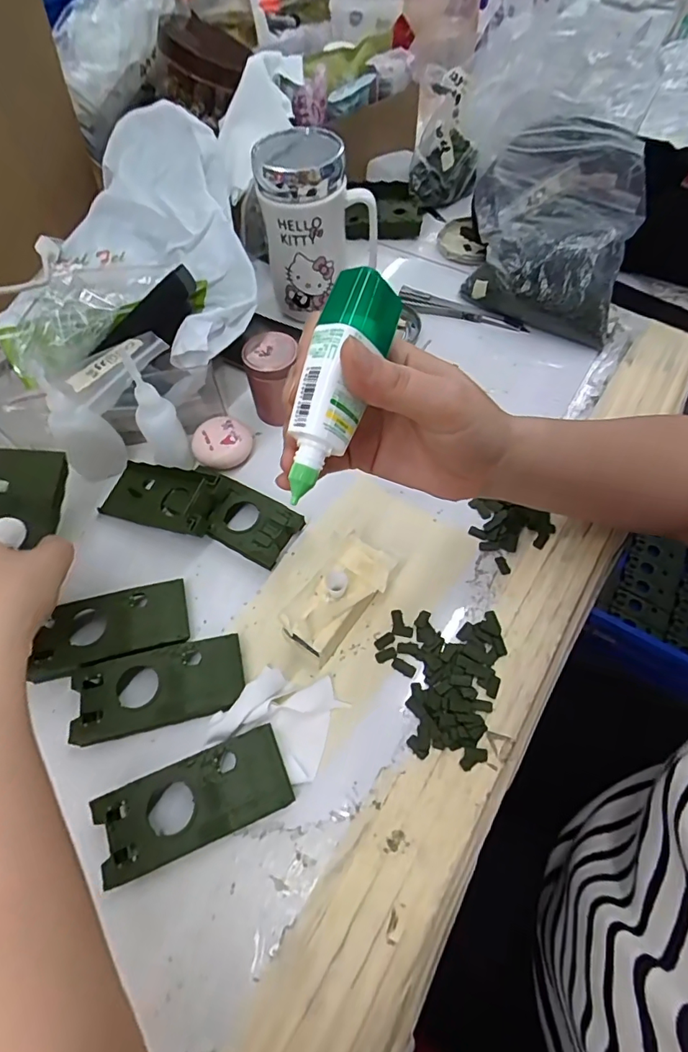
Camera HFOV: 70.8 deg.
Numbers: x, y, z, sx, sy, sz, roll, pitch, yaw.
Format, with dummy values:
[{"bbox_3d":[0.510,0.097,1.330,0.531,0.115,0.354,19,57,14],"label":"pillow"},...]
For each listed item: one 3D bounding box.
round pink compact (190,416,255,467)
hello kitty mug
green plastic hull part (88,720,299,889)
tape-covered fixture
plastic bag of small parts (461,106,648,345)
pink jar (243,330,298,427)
[{"bbox_3d":[-0.101,-0.069,0.403,0.048,0.023,0.042,-15,61,-7],"label":"round pink compact"},{"bbox_3d":[-0.023,-0.262,0.439,0.092,0.137,0.075,16,62,10],"label":"hello kitty mug"},{"bbox_3d":[-0.083,0.158,0.278,0.101,0.020,0.046,-21,62,-10],"label":"green plastic hull part"},{"bbox_3d":[-0.002,0.047,0.325,0.042,0.042,0.089,35,67,19],"label":"tape-covered fixture"},{"bbox_3d":[0.190,-0.274,0.446,0.149,0.127,0.136,16,62,10],"label":"plastic bag of small parts"},{"bbox_3d":[-0.058,-0.122,0.408,0.042,0.065,0.042,7,61,5],"label":"pink jar"}]

